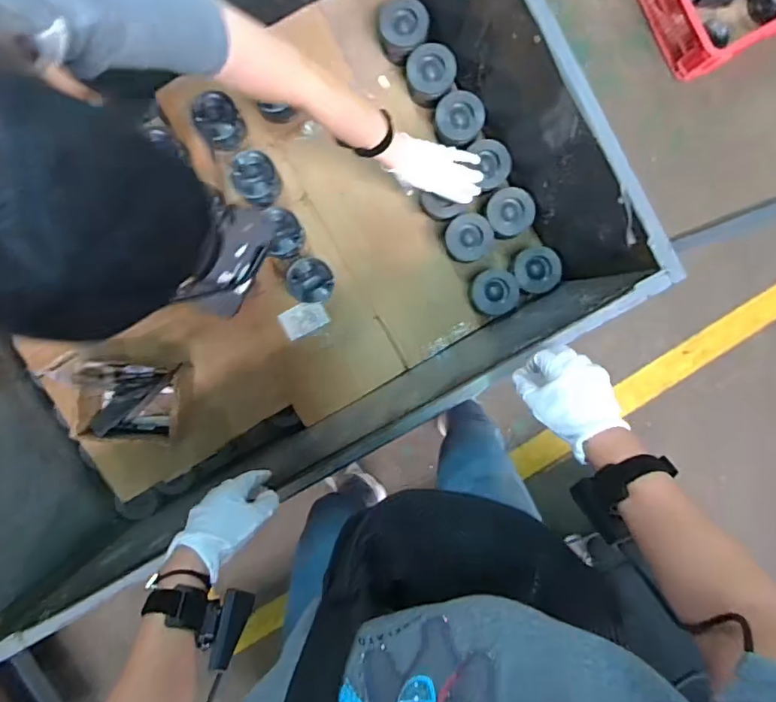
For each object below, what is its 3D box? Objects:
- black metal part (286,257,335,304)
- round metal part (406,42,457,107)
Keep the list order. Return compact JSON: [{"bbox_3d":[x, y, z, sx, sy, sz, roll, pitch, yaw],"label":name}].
[{"bbox_3d":[-0.149,-0.137,1.028,0.092,0.071,0.088,0,94,0],"label":"black metal part"},{"bbox_3d":[0.077,-0.515,0.977,0.084,0.063,0.097,-35,94,2],"label":"round metal part"}]

